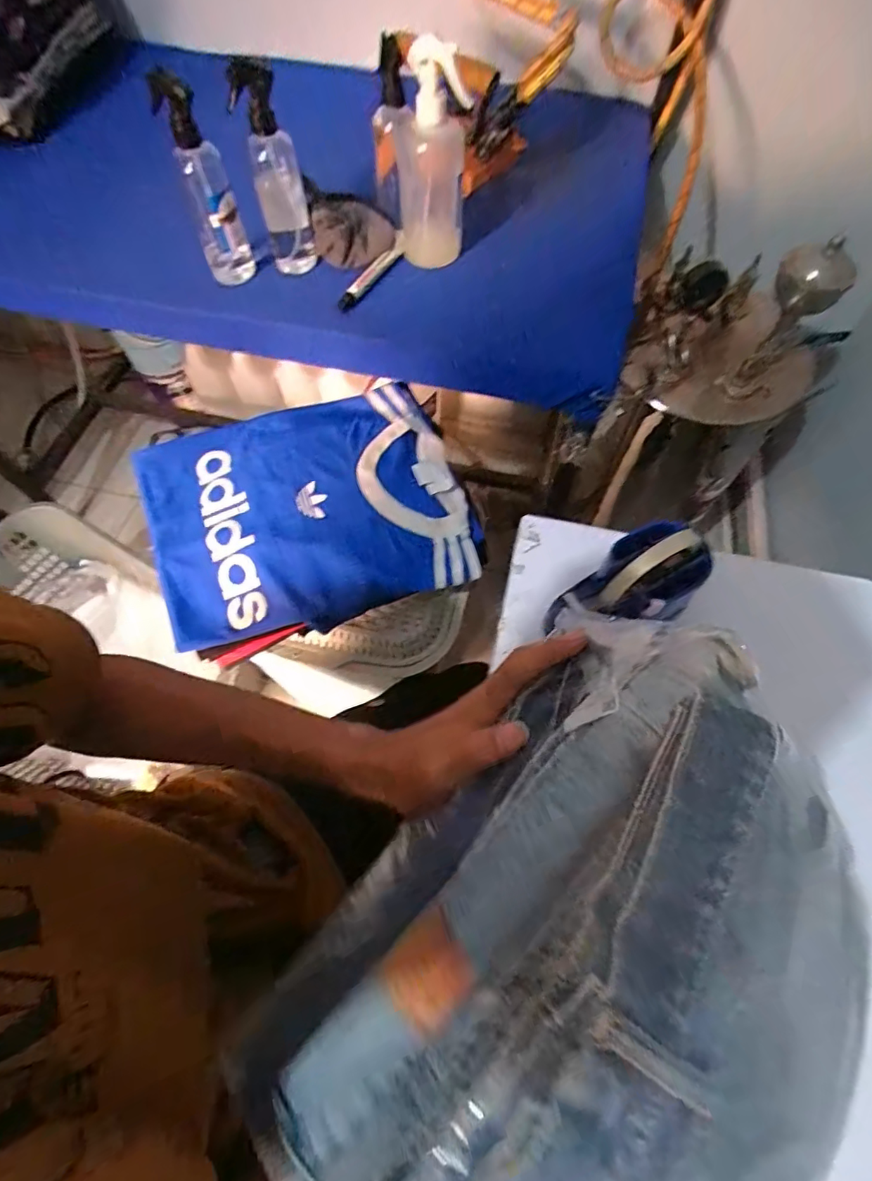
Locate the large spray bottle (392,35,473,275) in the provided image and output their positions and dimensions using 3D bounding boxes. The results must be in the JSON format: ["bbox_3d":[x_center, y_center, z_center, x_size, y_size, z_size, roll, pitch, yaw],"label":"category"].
[{"bbox_3d":[-0.007,-0.491,0.608,0.072,0.206,0.063,-6,64,-3],"label":"large spray bottle"}]

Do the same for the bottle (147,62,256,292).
[{"bbox_3d":[-0.256,-0.445,0.589,0.053,0.202,0.068,-18,65,-9],"label":"bottle"}]

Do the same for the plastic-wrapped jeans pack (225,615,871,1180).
[{"bbox_3d":[0.078,0.172,0.223,0.222,0.082,0.274,41,71,18],"label":"plastic-wrapped jeans pack"}]

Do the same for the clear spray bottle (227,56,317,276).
[{"bbox_3d":[-0.184,-0.475,0.607,0.056,0.191,0.047,-9,64,-4],"label":"clear spray bottle"}]

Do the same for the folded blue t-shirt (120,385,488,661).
[{"bbox_3d":[-0.157,-0.103,0.633,0.357,0.052,0.286,-16,65,-7],"label":"folded blue t-shirt"}]

